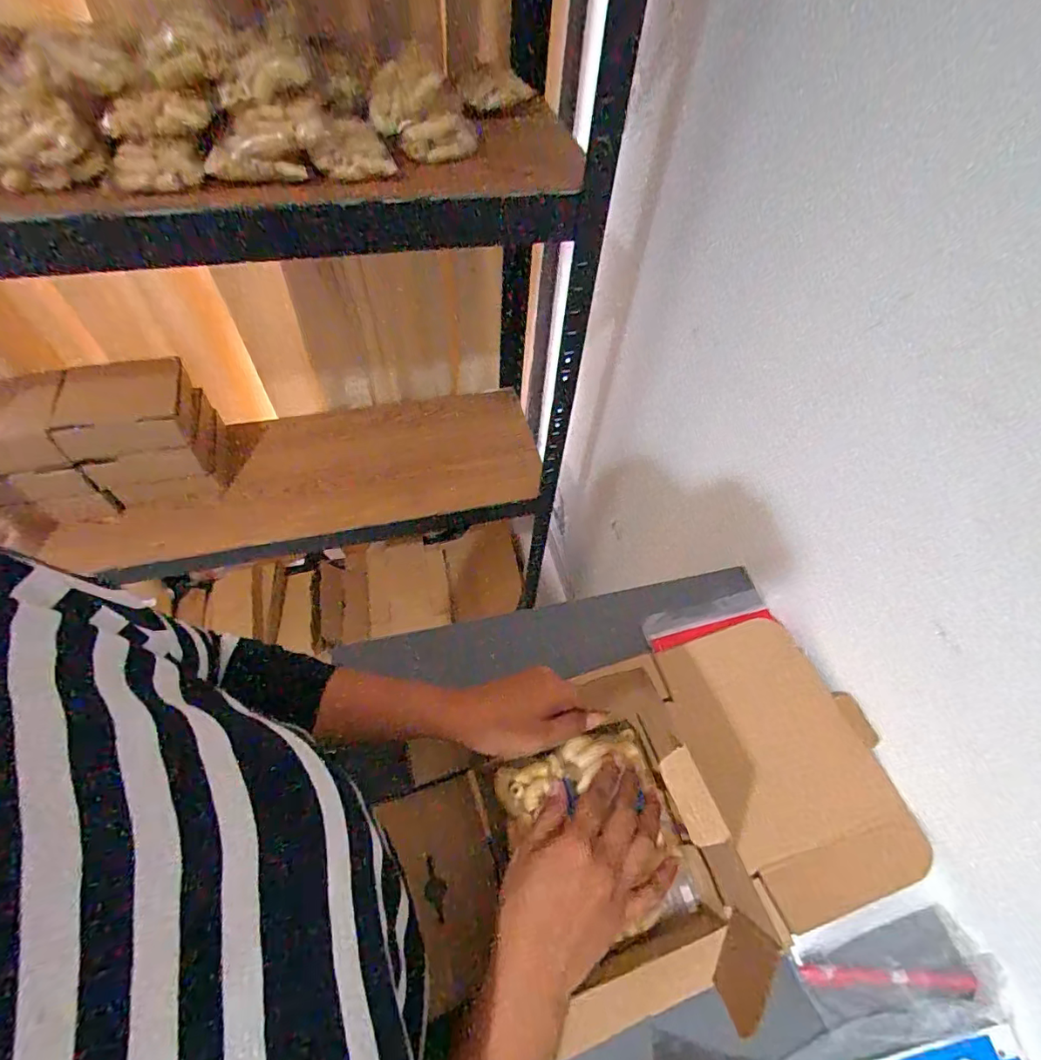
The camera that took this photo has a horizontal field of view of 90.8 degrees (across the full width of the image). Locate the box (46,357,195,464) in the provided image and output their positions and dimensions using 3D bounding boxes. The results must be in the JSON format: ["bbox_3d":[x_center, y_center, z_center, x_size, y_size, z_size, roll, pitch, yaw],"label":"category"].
[{"bbox_3d":[-0.584,-0.188,0.765,0.163,0.064,0.144,-15,58,-13],"label":"box"}]

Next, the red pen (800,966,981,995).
[{"bbox_3d":[0.294,0.358,0.410,0.134,0.014,0.012,4,55,-1],"label":"red pen"}]

